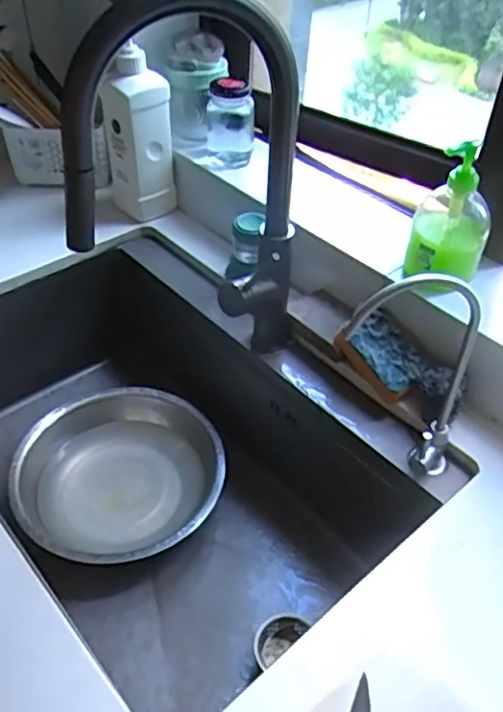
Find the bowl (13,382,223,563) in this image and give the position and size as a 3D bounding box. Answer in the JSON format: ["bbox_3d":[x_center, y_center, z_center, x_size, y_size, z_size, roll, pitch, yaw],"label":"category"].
[{"bbox_3d":[-0.181,0.172,0.866,0.267,0.084,0.267,-16,46,-19],"label":"bowl"}]

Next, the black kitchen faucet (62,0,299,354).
[{"bbox_3d":[-0.053,-0.139,0.645,0.249,0.430,0.057,-22,46,-20],"label":"black kitchen faucet"}]

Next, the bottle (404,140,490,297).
[{"bbox_3d":[0.223,-0.151,0.696,0.081,0.155,0.072,17,45,15],"label":"bottle"}]

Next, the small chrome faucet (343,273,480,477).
[{"bbox_3d":[0.149,0.034,0.597,0.136,0.255,0.041,-9,44,-12],"label":"small chrome faucet"}]

